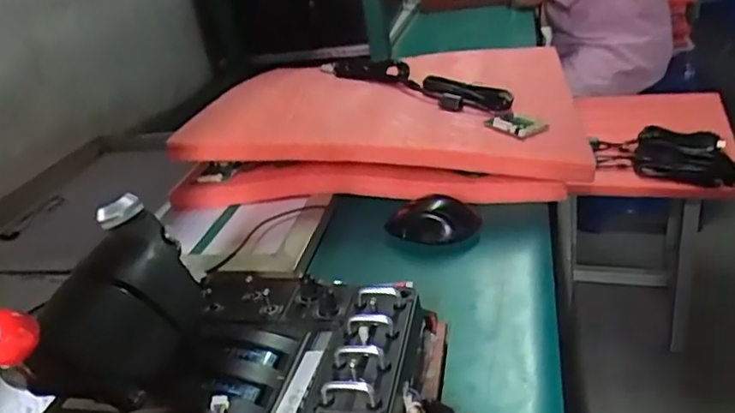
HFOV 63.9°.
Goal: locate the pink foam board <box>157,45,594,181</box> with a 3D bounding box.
[{"bbox_3d":[0.031,-0.144,0.818,0.488,0.046,0.353,3,33,9],"label":"pink foam board"}]

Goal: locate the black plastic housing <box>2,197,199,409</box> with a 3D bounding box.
[{"bbox_3d":[-0.159,0.057,0.391,0.075,0.057,0.147,-4,29,8],"label":"black plastic housing"}]

